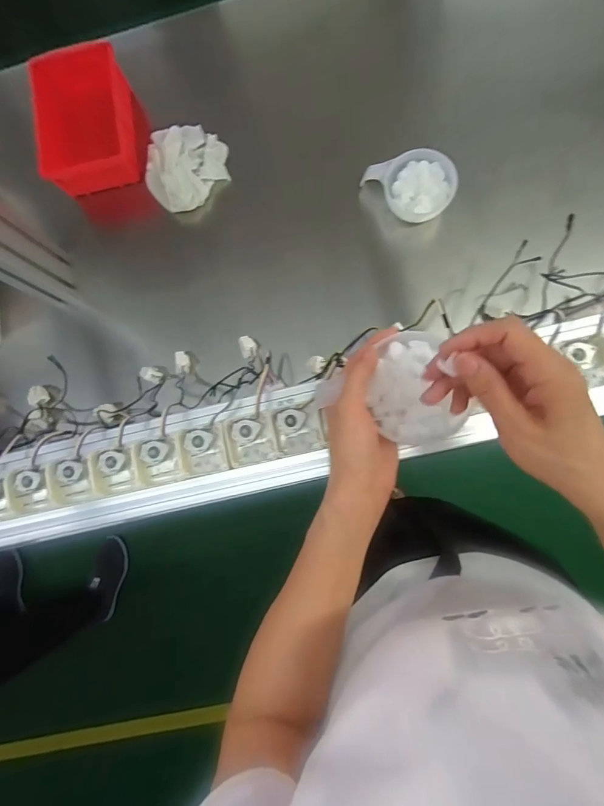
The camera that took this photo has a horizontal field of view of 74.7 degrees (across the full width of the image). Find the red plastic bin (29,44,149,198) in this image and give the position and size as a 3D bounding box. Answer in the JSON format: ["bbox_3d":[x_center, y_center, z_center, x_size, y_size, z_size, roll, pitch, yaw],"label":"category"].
[{"bbox_3d":[-0.331,-0.441,0.622,0.142,0.087,0.204,-8,83,4],"label":"red plastic bin"}]

